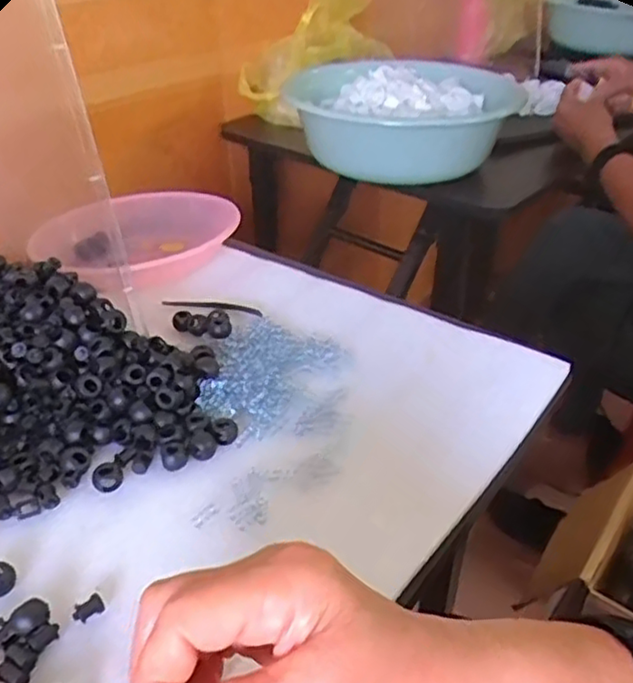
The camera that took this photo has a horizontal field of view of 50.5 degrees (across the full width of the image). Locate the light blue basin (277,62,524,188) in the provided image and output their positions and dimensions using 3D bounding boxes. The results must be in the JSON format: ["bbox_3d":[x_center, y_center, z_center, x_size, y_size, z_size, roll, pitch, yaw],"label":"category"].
[{"bbox_3d":[0.107,-0.268,0.839,0.250,0.115,0.219,7,35,9],"label":"light blue basin"}]

